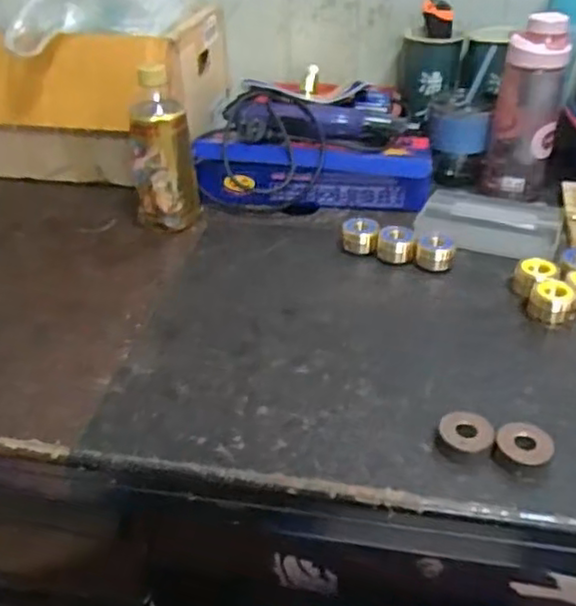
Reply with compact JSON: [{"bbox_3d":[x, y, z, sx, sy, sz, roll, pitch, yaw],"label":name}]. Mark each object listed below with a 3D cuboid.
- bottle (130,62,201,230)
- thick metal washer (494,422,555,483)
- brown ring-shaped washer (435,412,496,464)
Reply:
[{"bbox_3d":[-0.144,-0.170,0.760,0.072,0.177,0.060,-8,35,-10],"label":"bottle"},{"bbox_3d":[0.172,0.109,0.486,0.039,0.020,0.038,-1,34,1],"label":"thick metal washer"},{"bbox_3d":[0.134,0.101,0.502,0.041,0.018,0.035,9,36,15],"label":"brown ring-shaped washer"}]

